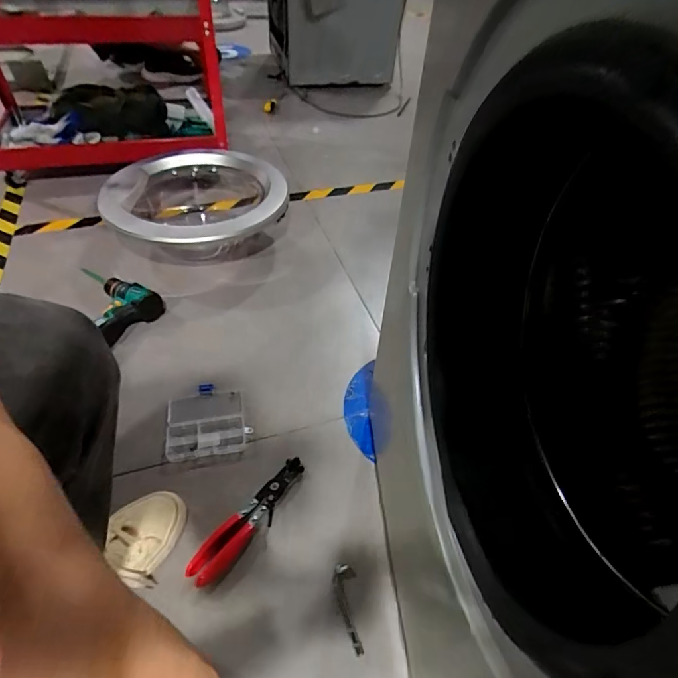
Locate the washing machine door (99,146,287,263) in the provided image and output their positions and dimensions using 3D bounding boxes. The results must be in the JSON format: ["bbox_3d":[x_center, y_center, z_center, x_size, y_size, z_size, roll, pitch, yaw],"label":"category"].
[{"bbox_3d":[-0.351,-0.327,1.129,0.422,0.149,0.427,-29,54,-28],"label":"washing machine door"}]

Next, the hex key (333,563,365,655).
[{"bbox_3d":[0.013,0.358,0.597,0.030,0.011,0.109,-5,46,-8],"label":"hex key"}]

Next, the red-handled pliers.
[{"bbox_3d":[-0.131,0.266,0.668,0.048,0.014,0.215,32,52,25],"label":"red-handled pliers"}]

